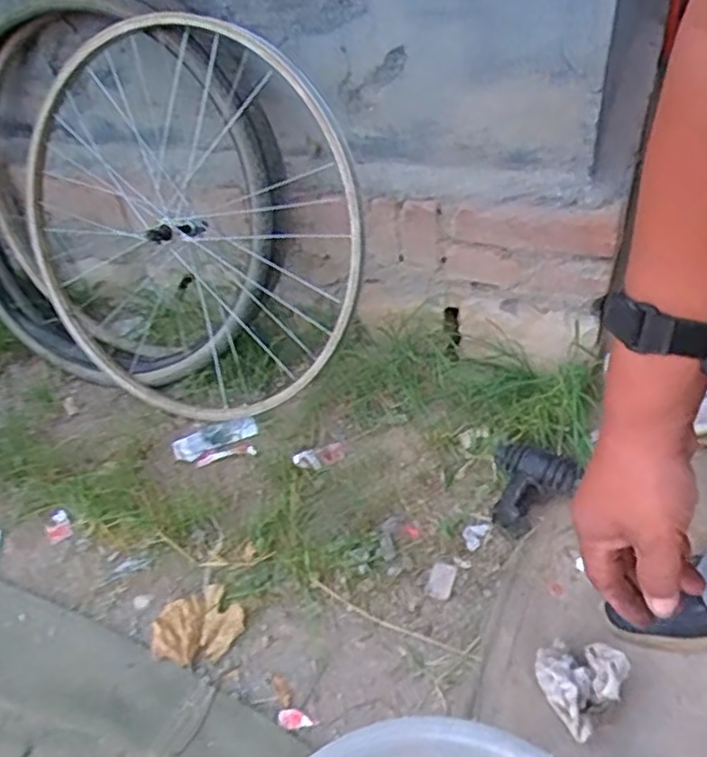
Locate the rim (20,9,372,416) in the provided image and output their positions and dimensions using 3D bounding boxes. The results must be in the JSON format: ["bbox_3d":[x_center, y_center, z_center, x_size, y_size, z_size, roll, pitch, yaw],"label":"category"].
[{"bbox_3d":[-0.263,-0.215,1.096,0.601,0.606,0.104,24,28,15],"label":"rim"}]

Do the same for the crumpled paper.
[{"bbox_3d":[0.236,0.319,0.769,0.108,0.045,0.092,-31,45,-28],"label":"crumpled paper"}]

